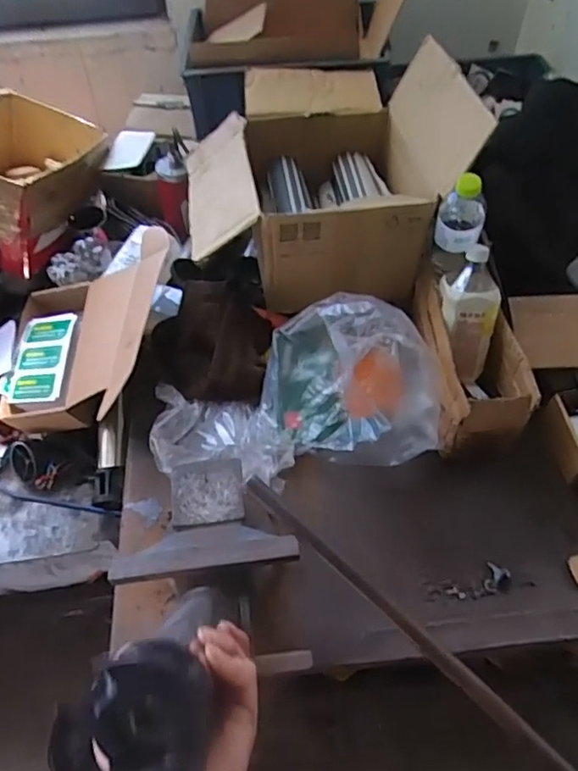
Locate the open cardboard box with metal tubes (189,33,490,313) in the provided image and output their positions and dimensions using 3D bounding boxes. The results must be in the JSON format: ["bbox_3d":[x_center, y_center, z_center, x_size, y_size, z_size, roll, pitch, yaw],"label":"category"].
[{"bbox_3d":[0.034,-0.385,0.961,0.411,0.259,0.418,-8,54,-6],"label":"open cardboard box with metal tubes"}]

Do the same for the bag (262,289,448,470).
[{"bbox_3d":[0.099,-0.013,0.830,0.265,0.200,0.195,10,54,8],"label":"bag"}]

